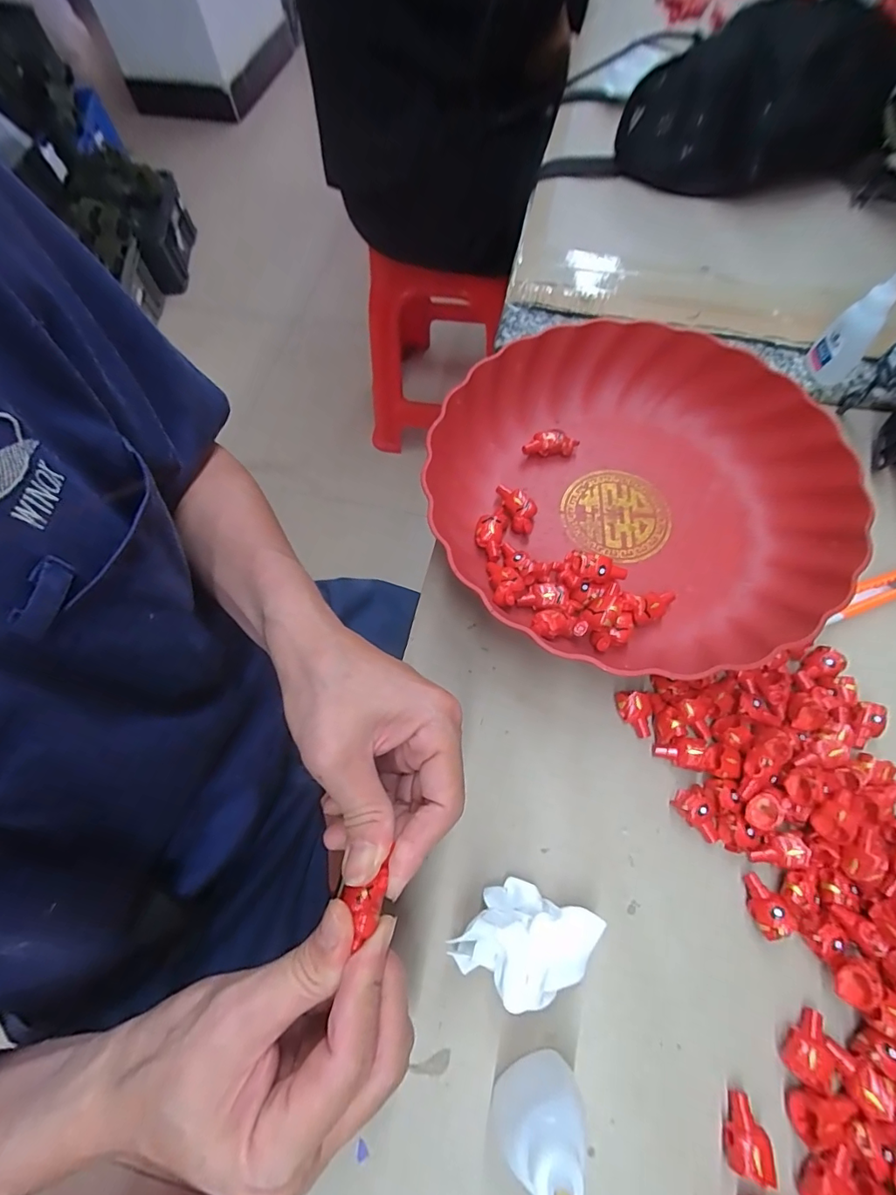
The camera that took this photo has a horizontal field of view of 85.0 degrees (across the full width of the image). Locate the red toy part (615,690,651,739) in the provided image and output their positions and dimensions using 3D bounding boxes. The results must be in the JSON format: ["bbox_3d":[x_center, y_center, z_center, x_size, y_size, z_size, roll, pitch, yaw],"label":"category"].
[{"bbox_3d":[0.102,0.063,0.267,0.019,0.014,0.021,7,66,6],"label":"red toy part"}]

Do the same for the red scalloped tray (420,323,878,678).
[{"bbox_3d":[0.112,-0.067,0.303,0.242,0.046,0.230,-8,66,-1],"label":"red scalloped tray"}]

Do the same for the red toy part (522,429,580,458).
[{"bbox_3d":[0.071,-0.107,0.342,0.038,0.018,0.012,-5,66,0],"label":"red toy part"}]

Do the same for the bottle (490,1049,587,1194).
[{"bbox_3d":[0.034,0.193,0.171,0.033,0.089,0.026,-12,66,-3],"label":"bottle"}]

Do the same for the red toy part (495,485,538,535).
[{"bbox_3d":[0.047,-0.059,0.322,0.017,0.015,0.036,-22,67,-7],"label":"red toy part"}]

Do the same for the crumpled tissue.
[{"bbox_3d":[0.034,0.154,0.218,0.057,0.035,0.043,17,68,10],"label":"crumpled tissue"}]

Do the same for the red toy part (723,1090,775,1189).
[{"bbox_3d":[0.122,0.218,0.198,0.015,0.012,0.023,12,67,8],"label":"red toy part"}]

